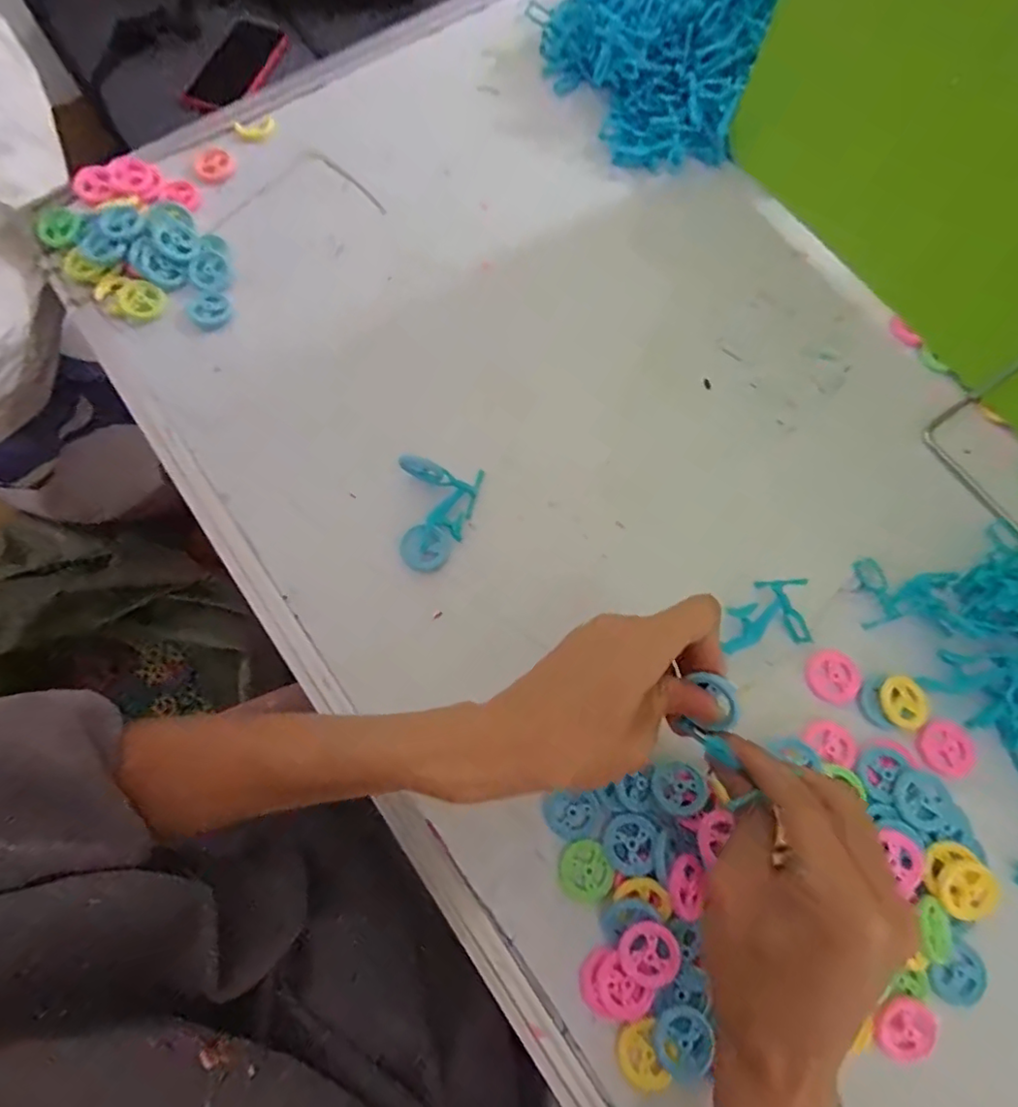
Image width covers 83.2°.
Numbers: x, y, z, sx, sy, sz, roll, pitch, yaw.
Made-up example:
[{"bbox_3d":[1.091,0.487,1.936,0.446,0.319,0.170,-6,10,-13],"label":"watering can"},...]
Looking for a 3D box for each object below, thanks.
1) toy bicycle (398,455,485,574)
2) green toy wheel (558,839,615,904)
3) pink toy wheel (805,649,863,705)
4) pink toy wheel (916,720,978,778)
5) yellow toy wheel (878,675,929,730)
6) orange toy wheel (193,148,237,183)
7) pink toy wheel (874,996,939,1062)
[{"bbox_3d":[-0.045,-0.024,0.358,0.047,0.022,0.068,6,74,1],"label":"toy bicycle"},{"bbox_3d":[0.041,0.171,0.306,0.028,0.007,0.029,0,74,-1],"label":"green toy wheel"},{"bbox_3d":[0.193,0.073,0.341,0.031,0.005,0.029,0,74,-1],"label":"pink toy wheel"},{"bbox_3d":[0.250,0.111,0.328,0.030,0.008,0.026,38,77,10],"label":"pink toy wheel"},{"bbox_3d":[0.228,0.086,0.330,0.026,0.005,0.029,-7,74,-3],"label":"yellow toy wheel"},{"bbox_3d":[-0.229,-0.302,0.446,0.030,0.004,0.031,0,74,-1],"label":"orange toy wheel"},{"bbox_3d":[0.198,0.238,0.286,0.031,0.006,0.026,-38,86,12],"label":"pink toy wheel"}]

